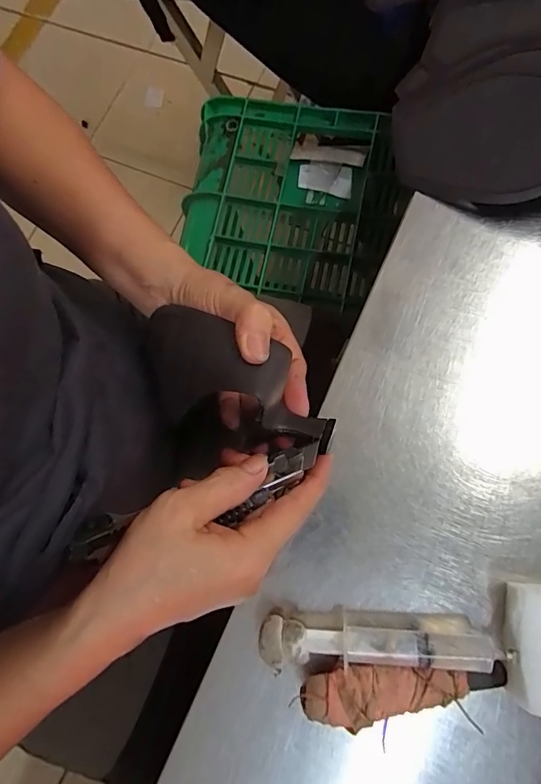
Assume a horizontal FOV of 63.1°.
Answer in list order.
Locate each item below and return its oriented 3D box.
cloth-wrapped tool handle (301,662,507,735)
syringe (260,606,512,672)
[{"bbox_3d":[0.077,0.168,0.253,0.116,0.029,0.028,-7,76,4],"label":"cloth-wrapped tool handle"},{"bbox_3d":[0.062,0.145,0.256,0.133,0.031,0.024,-2,77,5],"label":"syringe"}]

